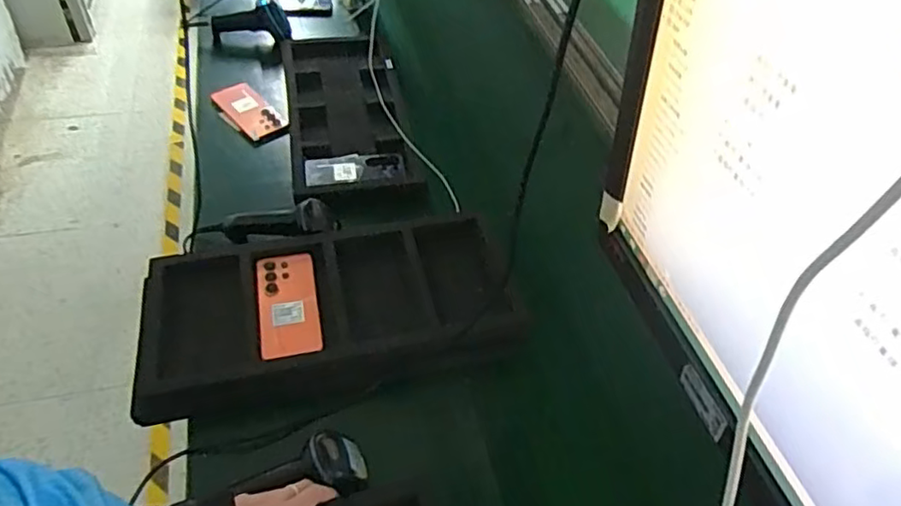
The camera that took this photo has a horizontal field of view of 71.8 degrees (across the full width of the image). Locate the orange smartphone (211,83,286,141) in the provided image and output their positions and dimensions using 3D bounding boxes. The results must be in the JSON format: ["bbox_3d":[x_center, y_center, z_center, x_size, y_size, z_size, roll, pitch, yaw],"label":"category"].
[{"bbox_3d":[-0.382,-0.271,1.180,0.075,0.011,0.161,-36,62,-22],"label":"orange smartphone"}]

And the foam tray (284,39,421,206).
[{"bbox_3d":[-0.198,-0.278,1.177,0.216,0.032,0.520,-6,49,-12],"label":"foam tray"}]

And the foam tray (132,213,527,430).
[{"bbox_3d":[-0.159,0.070,0.836,0.477,0.038,0.238,-8,49,-13],"label":"foam tray"}]

